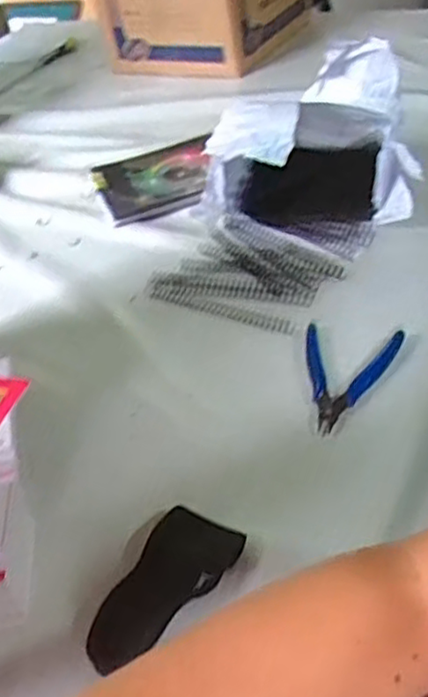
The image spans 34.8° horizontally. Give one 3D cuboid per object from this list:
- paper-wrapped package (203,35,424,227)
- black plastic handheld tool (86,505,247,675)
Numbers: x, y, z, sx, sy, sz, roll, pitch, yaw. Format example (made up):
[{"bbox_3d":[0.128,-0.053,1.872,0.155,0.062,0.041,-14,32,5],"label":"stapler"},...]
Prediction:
[{"bbox_3d":[0.102,-0.233,0.742,0.225,0.164,0.114,1,44,17],"label":"paper-wrapped package"},{"bbox_3d":[-0.033,0.157,0.444,0.054,0.021,0.118,21,47,28],"label":"black plastic handheld tool"}]

